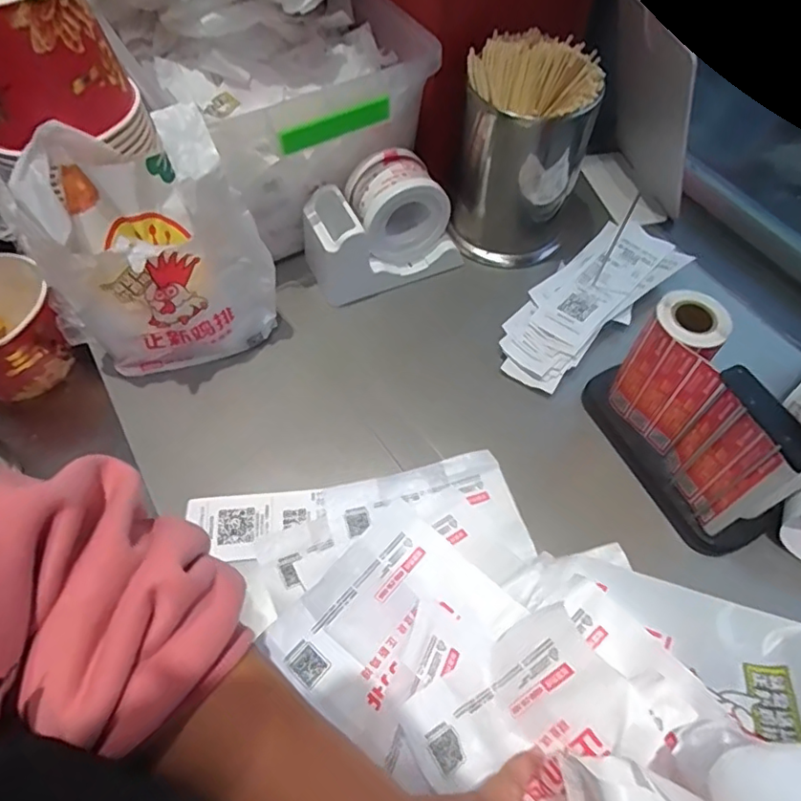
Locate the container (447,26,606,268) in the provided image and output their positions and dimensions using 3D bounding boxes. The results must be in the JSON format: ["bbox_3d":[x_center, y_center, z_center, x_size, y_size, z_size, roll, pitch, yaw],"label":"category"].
[{"bbox_3d":[0.123,-0.246,0.602,0.123,0.187,0.116,21,60,11],"label":"container"}]

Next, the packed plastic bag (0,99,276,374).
[{"bbox_3d":[-0.219,-0.124,0.499,0.172,0.205,0.132,-32,64,-19],"label":"packed plastic bag"}]

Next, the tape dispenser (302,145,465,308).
[{"bbox_3d":[-0.021,-0.177,0.588,0.145,0.099,0.088,-21,61,-14],"label":"tape dispenser"}]

